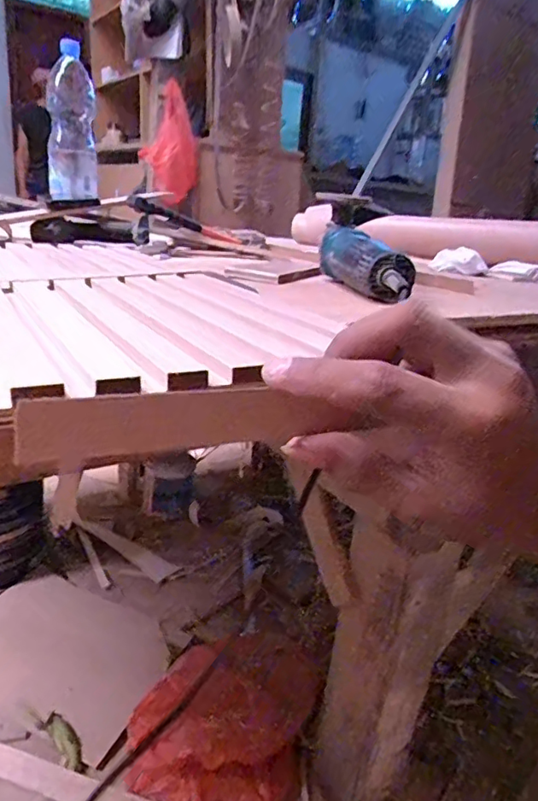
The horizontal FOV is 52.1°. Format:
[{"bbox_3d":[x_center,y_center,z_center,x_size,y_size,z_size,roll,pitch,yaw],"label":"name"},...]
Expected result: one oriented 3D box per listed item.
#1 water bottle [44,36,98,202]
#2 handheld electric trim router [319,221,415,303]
[{"bbox_3d":[-0.369,-0.519,1.030,0.085,0.262,0.070,-2,21,-19],"label":"water bottle"},{"bbox_3d":[0.114,-0.159,0.643,0.063,0.067,0.279,2,20,-10],"label":"handheld electric trim router"}]

